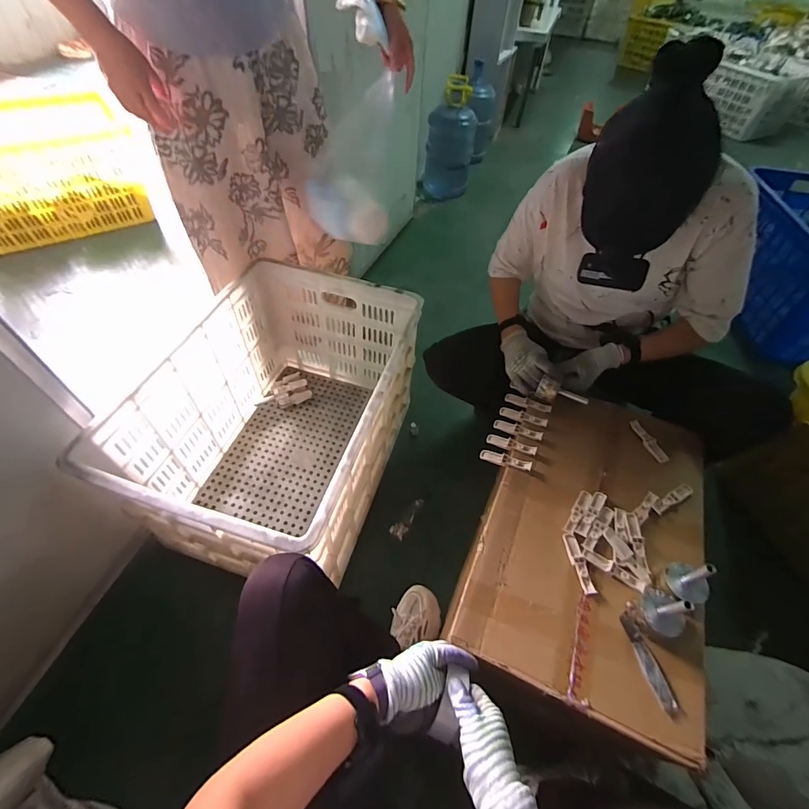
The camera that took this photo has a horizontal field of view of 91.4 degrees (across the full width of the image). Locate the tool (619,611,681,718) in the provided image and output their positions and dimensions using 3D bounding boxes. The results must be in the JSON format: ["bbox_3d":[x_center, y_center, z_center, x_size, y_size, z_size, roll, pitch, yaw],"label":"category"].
[{"bbox_3d":[0.356,0.375,0.576,0.023,0.009,0.128,-7,53,-10],"label":"tool"}]

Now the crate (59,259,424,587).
[{"bbox_3d":[-0.279,0.039,0.984,0.473,0.405,0.675,16,52,8],"label":"crate"}]

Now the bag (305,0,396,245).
[{"bbox_3d":[-0.113,-0.632,0.906,0.189,0.469,0.085,15,29,7],"label":"bag"}]

